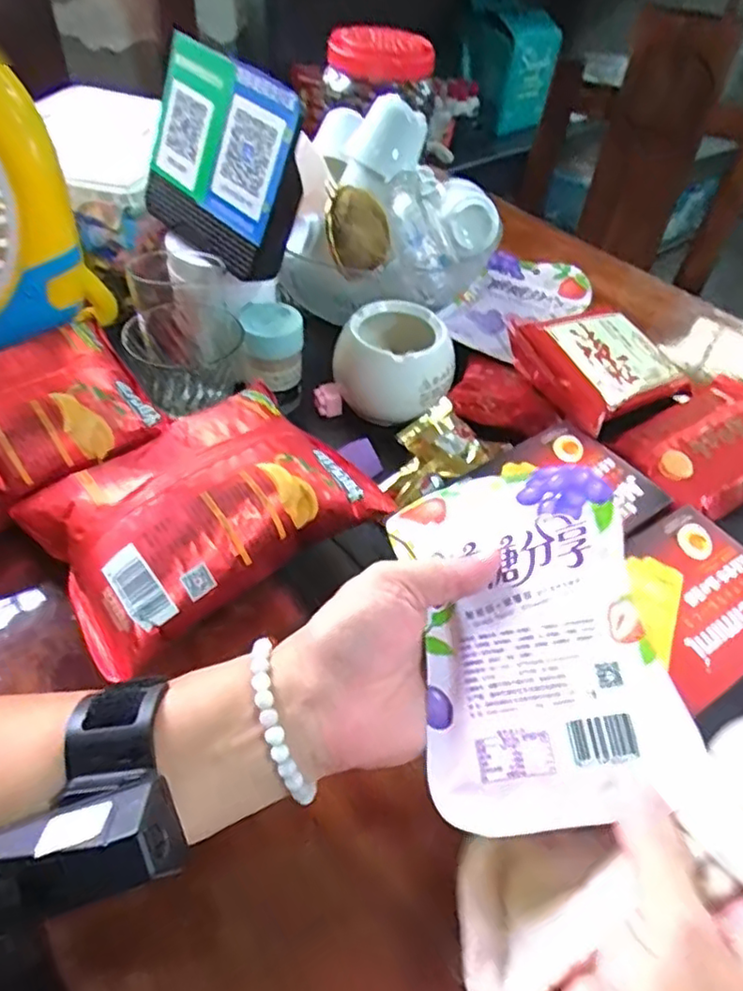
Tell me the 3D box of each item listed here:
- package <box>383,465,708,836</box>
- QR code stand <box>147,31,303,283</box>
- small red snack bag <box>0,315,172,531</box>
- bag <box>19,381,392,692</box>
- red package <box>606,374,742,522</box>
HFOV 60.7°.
[{"bbox_3d":[0.074,0.061,0.298,0.110,0.012,0.164,-11,60,3],"label":"package"},{"bbox_3d":[-0.105,-0.236,0.452,0.137,0.122,0.042,42,34,21],"label":"QR code stand"},{"bbox_3d":[-0.229,-0.041,0.394,0.168,0.060,0.110,-26,56,-26],"label":"small red snack bag"},{"bbox_3d":[-0.096,0.000,0.374,0.182,0.050,0.123,-29,57,-28],"label":"bag"},{"bbox_3d":[0.277,-0.042,0.506,0.163,0.028,0.094,-21,54,-23],"label":"red package"}]

